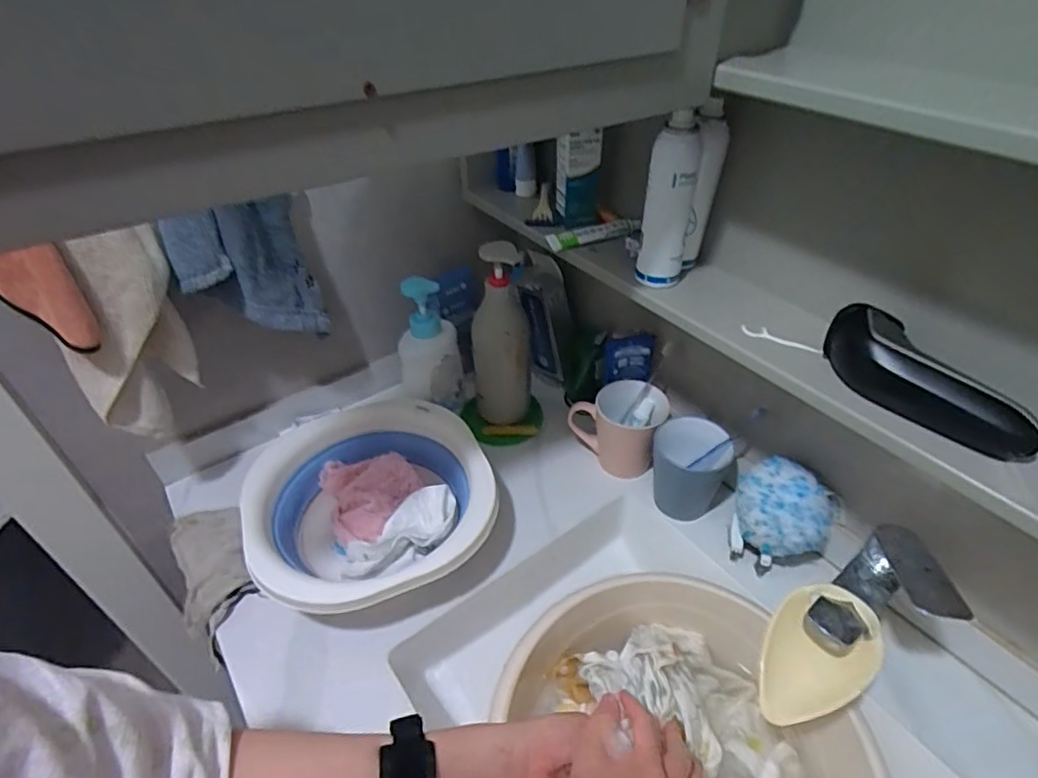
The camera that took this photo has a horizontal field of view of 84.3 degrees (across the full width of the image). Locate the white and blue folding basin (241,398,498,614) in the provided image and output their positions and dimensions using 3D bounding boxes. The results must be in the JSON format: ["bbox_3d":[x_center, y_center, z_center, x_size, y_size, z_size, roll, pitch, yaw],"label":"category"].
[{"bbox_3d":[-0.165,0.138,0.667,0.253,0.102,0.269,-1,41,1],"label":"white and blue folding basin"}]

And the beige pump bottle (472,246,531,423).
[{"bbox_3d":[-0.025,-0.067,0.759,0.073,0.260,0.059,-6,41,-5],"label":"beige pump bottle"}]

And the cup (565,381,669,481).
[{"bbox_3d":[0.130,0.051,0.759,0.118,0.102,0.077,17,44,20],"label":"cup"}]

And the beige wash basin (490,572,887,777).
[{"bbox_3d":[0.143,0.355,0.529,0.325,0.093,0.324,-1,41,1],"label":"beige wash basin"}]

